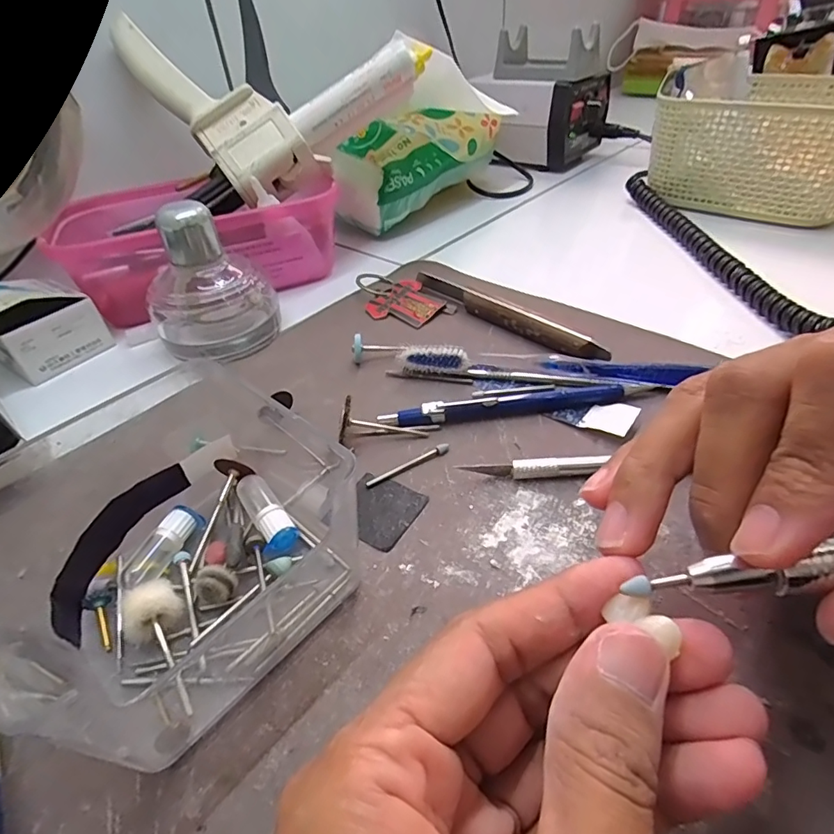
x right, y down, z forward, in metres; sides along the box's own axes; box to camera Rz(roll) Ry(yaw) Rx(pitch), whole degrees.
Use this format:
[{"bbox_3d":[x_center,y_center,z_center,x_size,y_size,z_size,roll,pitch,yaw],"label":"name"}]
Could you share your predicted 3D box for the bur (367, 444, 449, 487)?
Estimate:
[{"bbox_3d":[-0.004,0.020,0.226,0.042,0.004,0.004,-24,43,-18],"label":"bur"}]

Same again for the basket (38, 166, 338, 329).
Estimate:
[{"bbox_3d":[-0.156,-0.135,0.369,0.194,0.078,0.113,-17,43,-14],"label":"basket"}]

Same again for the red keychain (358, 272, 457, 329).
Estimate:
[{"bbox_3d":[-0.016,-0.081,0.342,0.042,0.010,0.077,-38,52,-19],"label":"red keychain"}]

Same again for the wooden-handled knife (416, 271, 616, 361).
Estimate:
[{"bbox_3d":[0.051,-0.064,0.306,0.007,0.014,0.140,-34,49,-29],"label":"wooden-handled knife"}]

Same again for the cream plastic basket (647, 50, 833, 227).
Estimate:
[{"bbox_3d":[0.292,-0.232,0.417,0.158,0.080,0.134,26,50,30],"label":"cream plastic basket"}]

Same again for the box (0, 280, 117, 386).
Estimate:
[{"bbox_3d":[-0.238,-0.056,0.313,0.048,0.054,0.058,24,49,29],"label":"box"}]

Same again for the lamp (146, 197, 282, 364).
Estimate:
[{"bbox_3d":[-0.129,-0.084,0.305,0.071,0.080,0.065,-18,43,-15],"label":"lamp"}]

